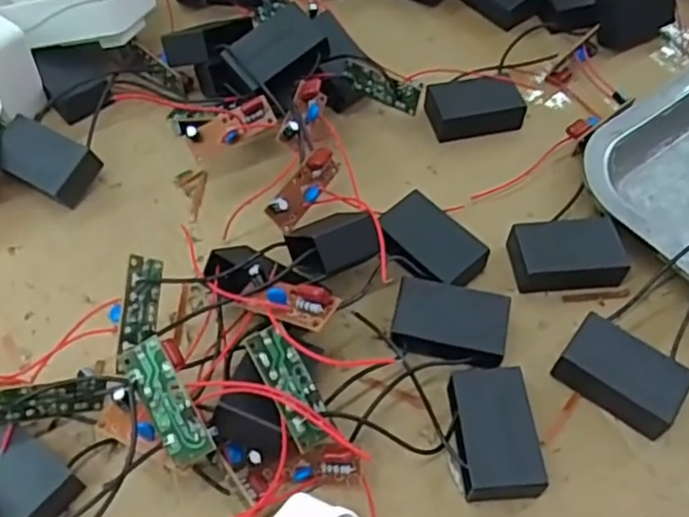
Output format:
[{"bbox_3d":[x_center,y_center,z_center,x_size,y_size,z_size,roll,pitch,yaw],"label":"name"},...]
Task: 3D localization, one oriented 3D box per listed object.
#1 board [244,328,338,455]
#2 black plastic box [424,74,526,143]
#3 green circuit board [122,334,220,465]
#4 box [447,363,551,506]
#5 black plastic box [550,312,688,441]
[{"bbox_3d":[-0.019,0.046,0.239,0.015,0.005,0.044,-24,79,-16],"label":"board"},{"bbox_3d":[0.071,-0.084,0.366,0.048,0.020,0.030,-8,56,-7],"label":"black plastic box"},{"bbox_3d":[-0.062,0.050,0.234,0.016,0.008,0.044,-31,85,1],"label":"green circuit board"},{"bbox_3d":[0.058,0.069,0.262,0.030,0.016,0.050,-2,56,-3],"label":"box"},{"bbox_3d":[0.114,0.048,0.277,0.046,0.017,0.031,33,61,20],"label":"black plastic box"}]

